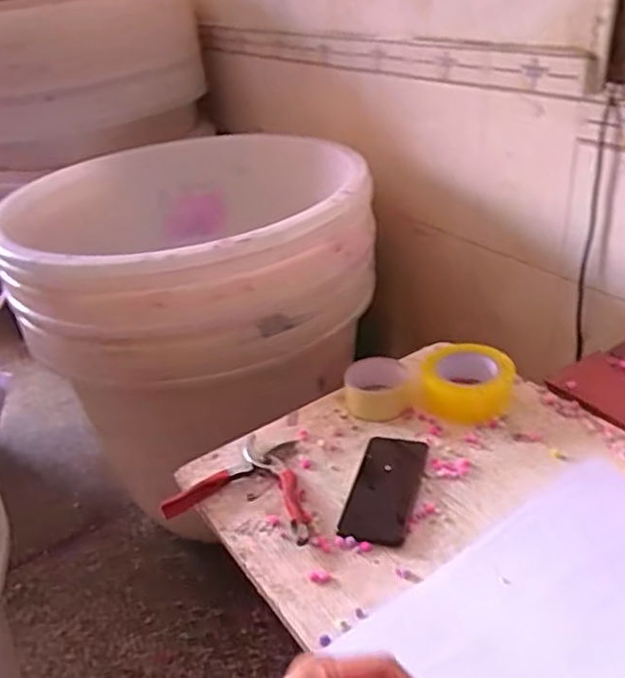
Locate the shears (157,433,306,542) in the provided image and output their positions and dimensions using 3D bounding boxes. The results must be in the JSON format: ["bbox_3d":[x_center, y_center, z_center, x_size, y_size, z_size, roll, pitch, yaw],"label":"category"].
[{"bbox_3d":[-0.065,0.164,0.778,0.172,0.019,0.157,7,33,17],"label":"shears"}]

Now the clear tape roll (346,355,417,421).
[{"bbox_3d":[0.090,0.065,0.896,0.087,0.043,0.083,-3,31,2],"label":"clear tape roll"}]

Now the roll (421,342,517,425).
[{"bbox_3d":[0.207,0.056,0.886,0.118,0.048,0.120,-3,31,2],"label":"roll"}]

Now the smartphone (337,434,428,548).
[{"bbox_3d":[0.084,0.170,0.754,0.077,0.008,0.160,6,33,17],"label":"smartphone"}]

